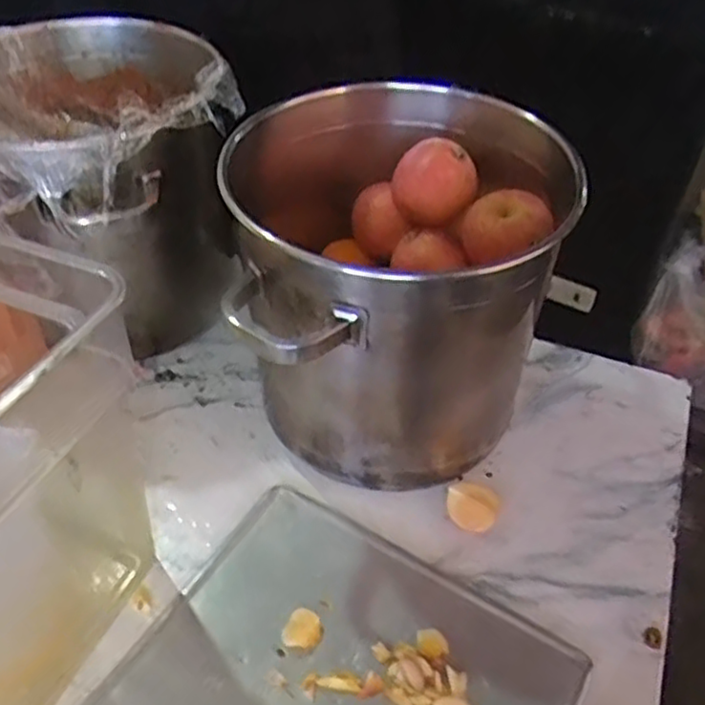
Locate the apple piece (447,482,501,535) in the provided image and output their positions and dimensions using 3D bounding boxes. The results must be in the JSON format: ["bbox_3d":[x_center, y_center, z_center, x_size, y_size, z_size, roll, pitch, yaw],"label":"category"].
[{"bbox_3d":[0.117,0.150,0.689,0.049,0.019,0.054,8,44,7],"label":"apple piece"}]

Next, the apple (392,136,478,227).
[{"bbox_3d":[0.078,-0.160,0.675,0.078,0.067,0.063,4,44,3],"label":"apple"}]

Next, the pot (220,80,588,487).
[{"bbox_3d":[0.042,-0.053,0.689,0.309,0.308,0.274,-10,45,-11],"label":"pot"}]

